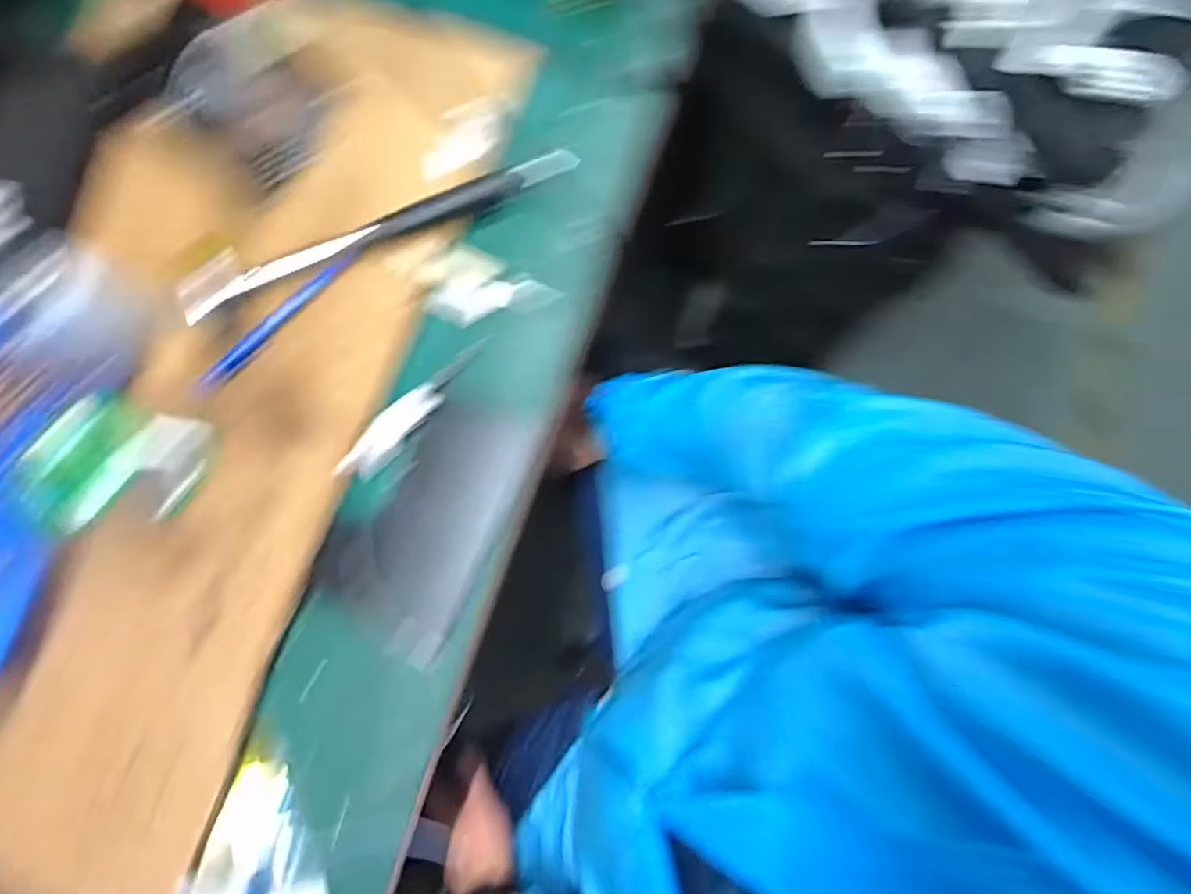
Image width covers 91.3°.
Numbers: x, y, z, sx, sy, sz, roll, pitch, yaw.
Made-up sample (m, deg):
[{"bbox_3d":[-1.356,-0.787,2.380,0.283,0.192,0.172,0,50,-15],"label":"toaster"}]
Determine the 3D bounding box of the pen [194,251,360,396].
[{"bbox_3d":[-0.248,-0.099,0.454,0.159,0.007,0.015,-44,91,-4],"label":"pen"}]

